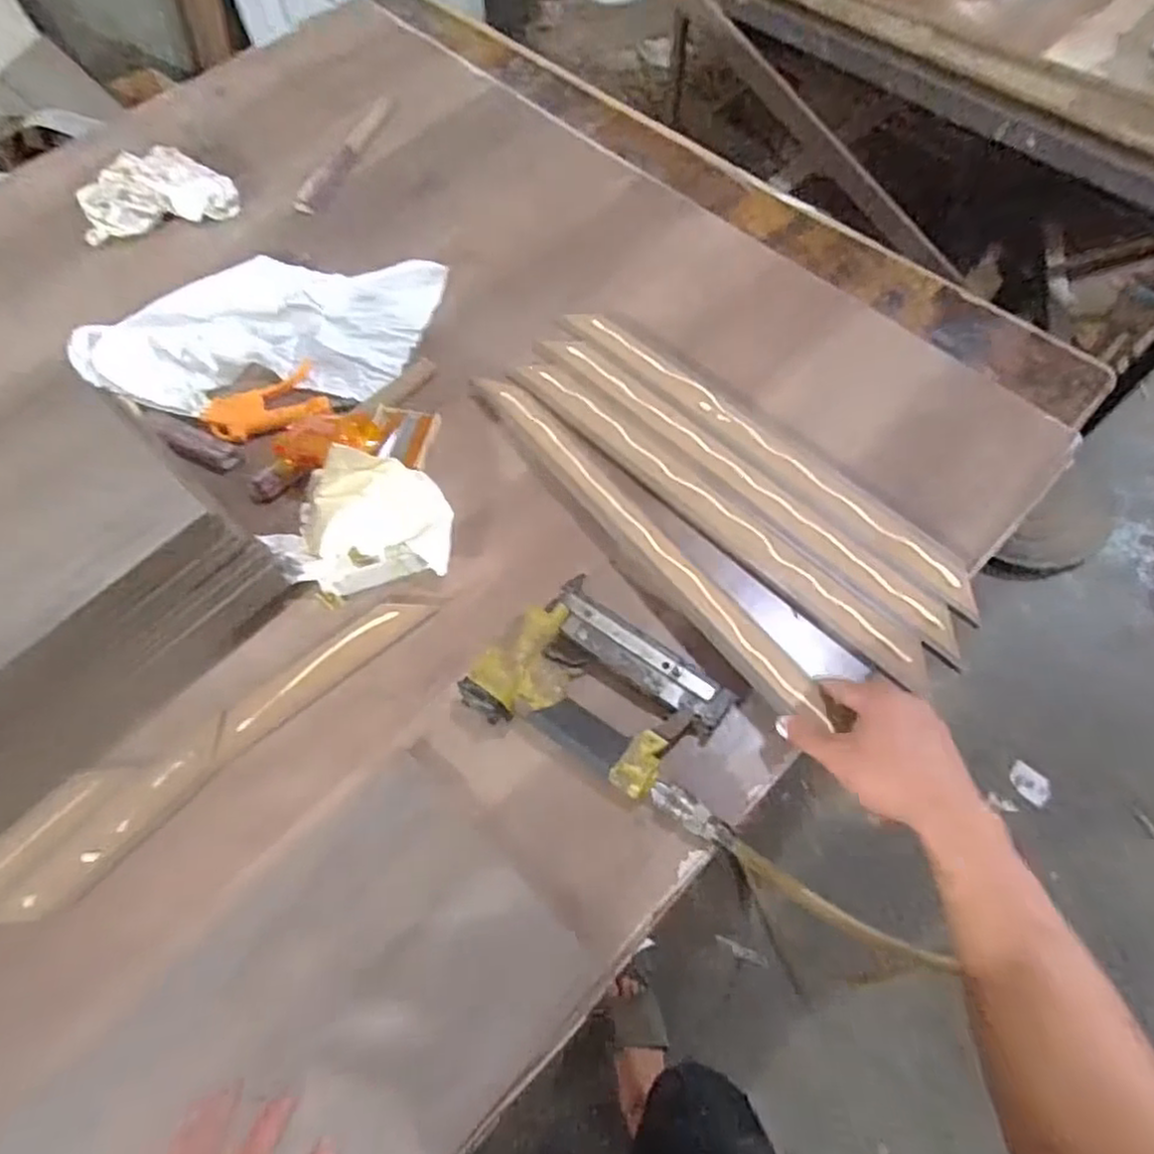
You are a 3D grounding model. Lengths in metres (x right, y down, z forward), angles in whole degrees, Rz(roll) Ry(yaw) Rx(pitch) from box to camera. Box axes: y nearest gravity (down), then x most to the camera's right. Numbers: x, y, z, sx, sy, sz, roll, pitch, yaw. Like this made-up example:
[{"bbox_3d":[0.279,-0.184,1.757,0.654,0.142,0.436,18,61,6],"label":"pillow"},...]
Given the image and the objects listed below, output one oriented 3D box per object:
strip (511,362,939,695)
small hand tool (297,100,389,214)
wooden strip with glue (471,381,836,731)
[{"bbox_3d":[0.118,-0.071,0.663,0.489,0.011,0.048,42,73,18],"label":"strip"},{"bbox_3d":[-0.305,-0.562,0.920,0.035,0.025,0.220,23,67,12],"label":"small hand tool"},{"bbox_3d":[0.053,-0.046,0.641,0.040,0.024,0.464,-36,67,-14],"label":"wooden strip with glue"}]

